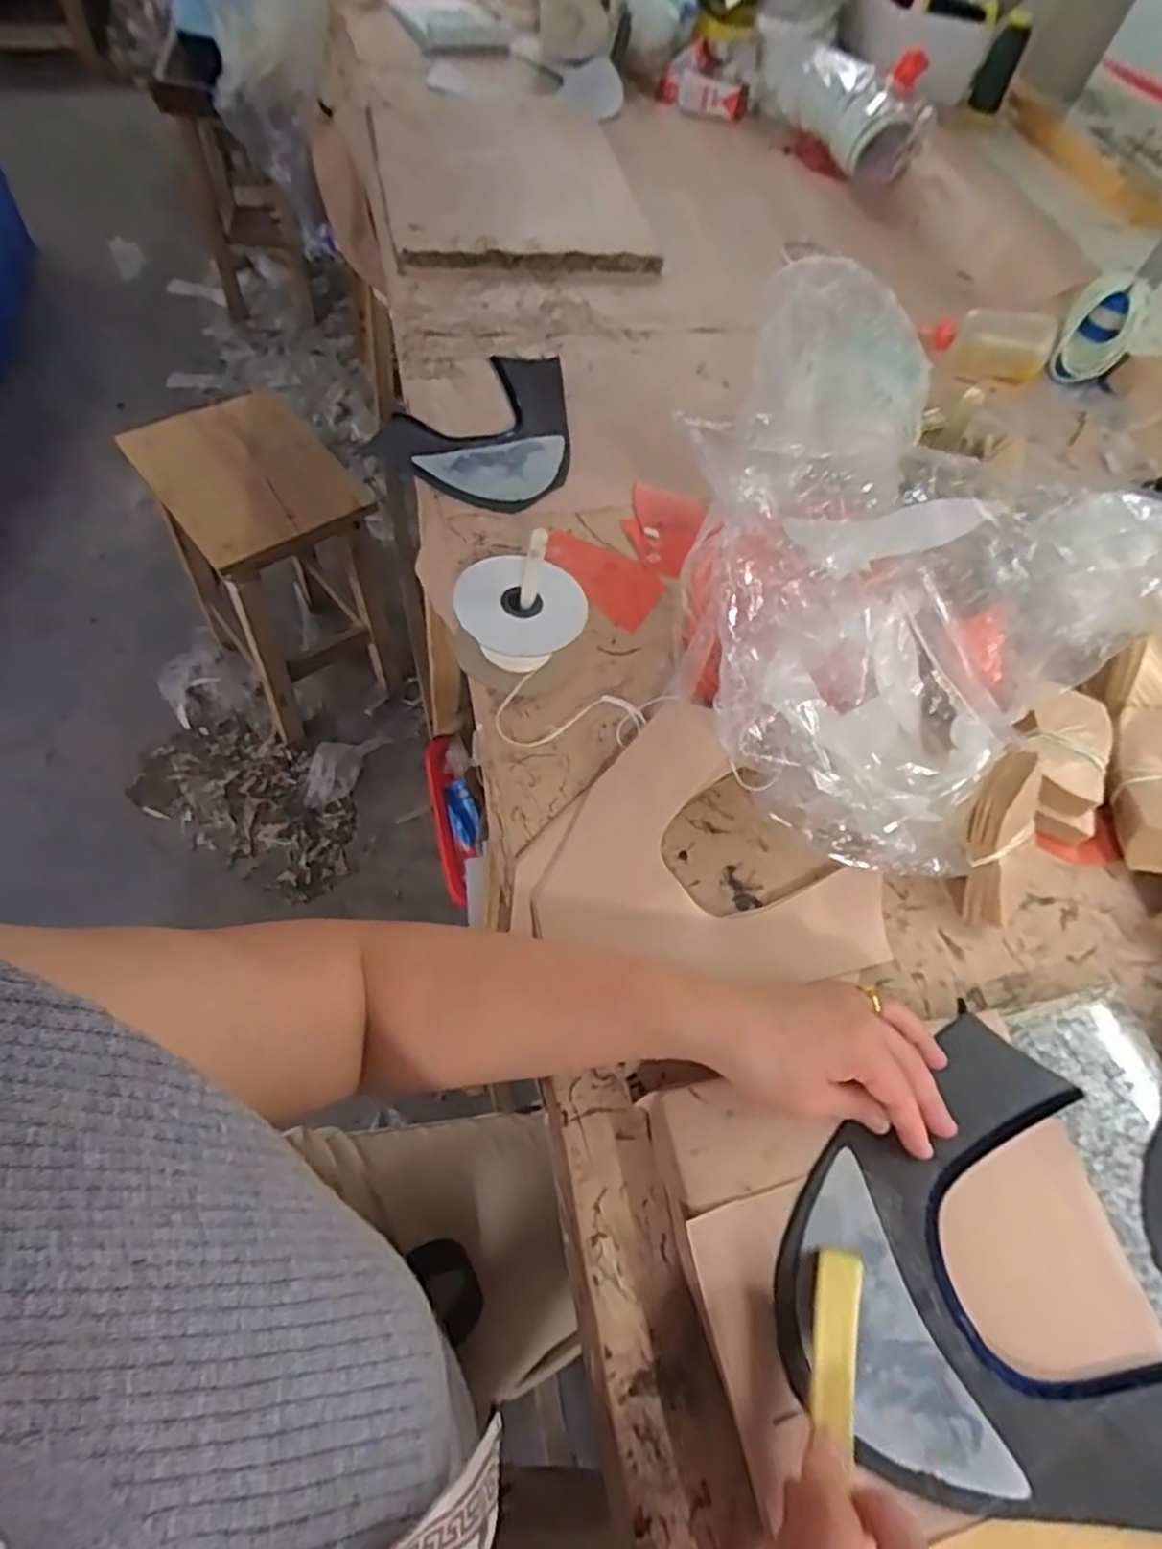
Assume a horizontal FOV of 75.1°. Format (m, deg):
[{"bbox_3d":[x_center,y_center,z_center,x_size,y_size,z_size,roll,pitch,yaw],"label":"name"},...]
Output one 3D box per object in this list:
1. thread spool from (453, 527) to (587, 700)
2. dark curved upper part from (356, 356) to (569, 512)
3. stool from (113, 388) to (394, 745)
[{"bbox_3d":[-0.044,-0.112,0.546,0.086,0.072,0.088,2,60,-3],"label":"thread spool"},{"bbox_3d":[-0.070,-0.325,0.694,0.174,0.023,0.207,39,64,17],"label":"dark curved upper part"},{"bbox_3d":[-0.494,-0.321,1.246,0.238,0.433,0.285,-30,67,-22],"label":"stool"}]

